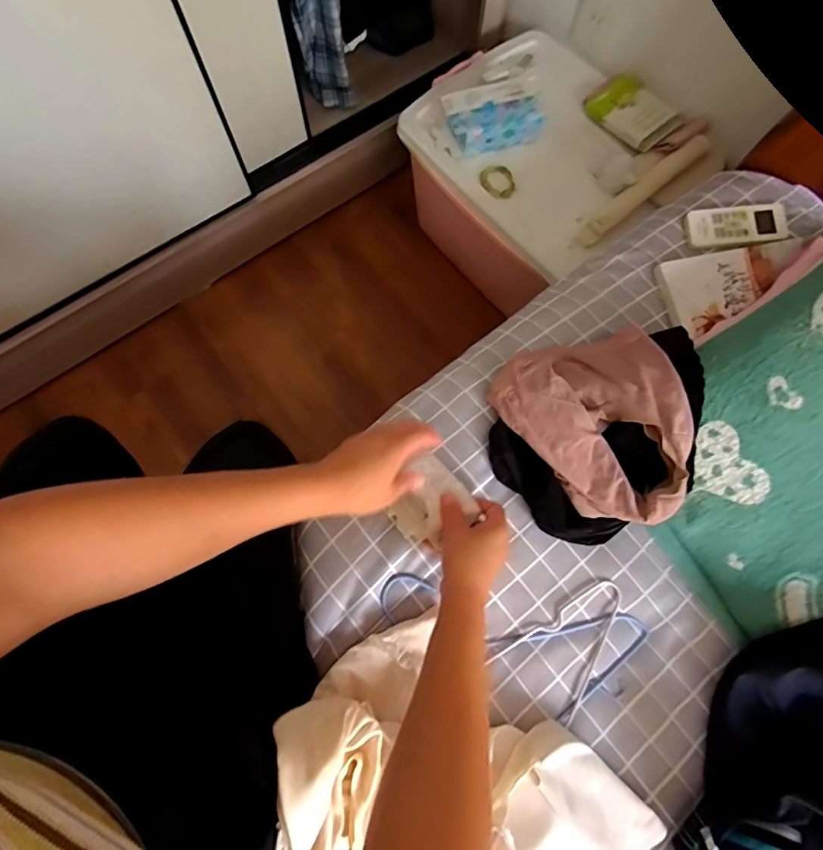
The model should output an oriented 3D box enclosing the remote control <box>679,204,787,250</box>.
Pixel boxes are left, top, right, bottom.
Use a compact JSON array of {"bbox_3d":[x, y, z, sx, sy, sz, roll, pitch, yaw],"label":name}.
[{"bbox_3d":[0.460,-0.279,0.670,0.133,0.022,0.065,-2,74,-2],"label":"remote control"}]

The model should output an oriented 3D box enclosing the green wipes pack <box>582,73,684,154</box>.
[{"bbox_3d":[0.429,-0.611,0.924,0.104,0.034,0.172,-36,78,-11],"label":"green wipes pack"}]

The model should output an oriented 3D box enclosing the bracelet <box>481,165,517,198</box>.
[{"bbox_3d":[0.170,-0.473,0.917,0.069,0.019,0.061,33,76,7],"label":"bracelet"}]

